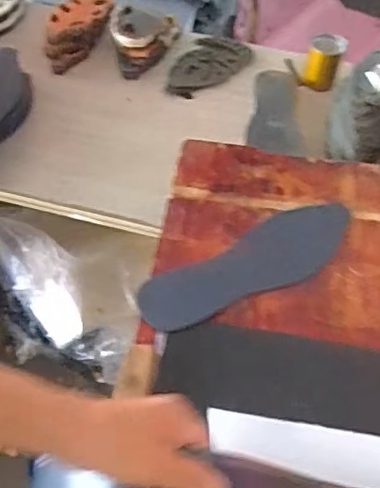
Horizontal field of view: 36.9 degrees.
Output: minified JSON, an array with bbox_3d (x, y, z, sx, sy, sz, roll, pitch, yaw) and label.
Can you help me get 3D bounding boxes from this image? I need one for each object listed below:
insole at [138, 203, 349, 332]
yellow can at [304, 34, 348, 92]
[{"bbox_3d":[0.084,0.026,0.734,0.309,0.011,0.098,-26,58,-22],"label":"insole"},{"bbox_3d":[0.280,-0.380,1.183,0.073,0.097,0.082,20,54,13],"label":"yellow can"}]

